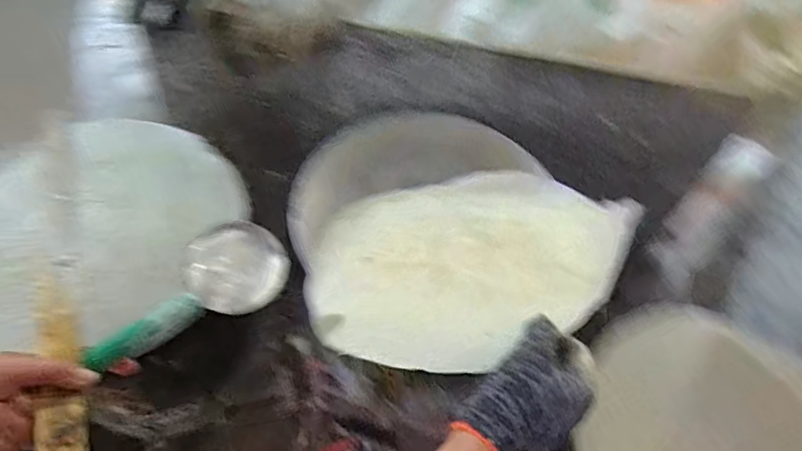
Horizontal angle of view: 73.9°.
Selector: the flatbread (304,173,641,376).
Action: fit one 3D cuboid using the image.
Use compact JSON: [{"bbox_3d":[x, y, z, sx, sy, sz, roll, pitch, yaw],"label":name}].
[{"bbox_3d":[0.072,0.030,0.629,0.360,0.017,0.336,-9,31,5],"label":"flatbread"}]

